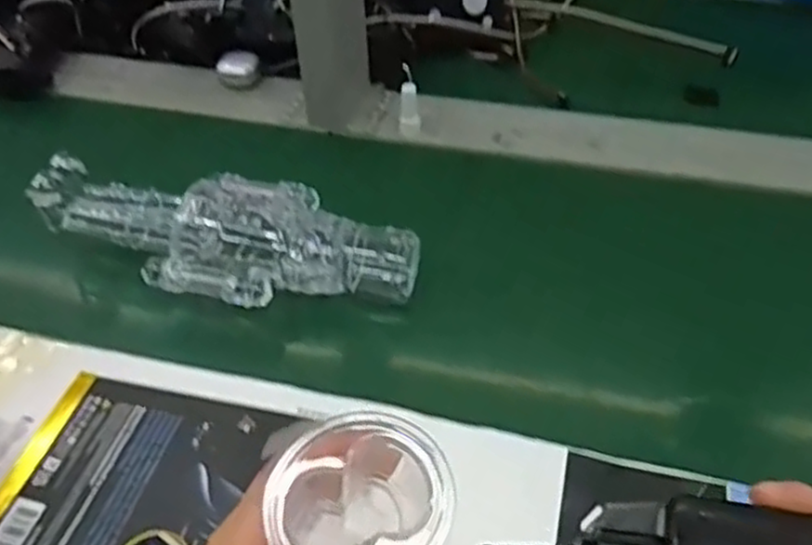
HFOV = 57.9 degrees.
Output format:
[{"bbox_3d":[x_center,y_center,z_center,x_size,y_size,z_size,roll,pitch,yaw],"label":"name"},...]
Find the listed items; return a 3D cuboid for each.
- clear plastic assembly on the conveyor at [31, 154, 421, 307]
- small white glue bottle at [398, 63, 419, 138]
[{"bbox_3d":[-0.136,-0.027,0.567,0.287,0.071,0.111,13,47,14],"label":"clear plastic assembly on the conveyor"},{"bbox_3d":[0.002,-0.162,0.692,0.018,0.063,0.015,-8,46,-6],"label":"small white glue bottle"}]

